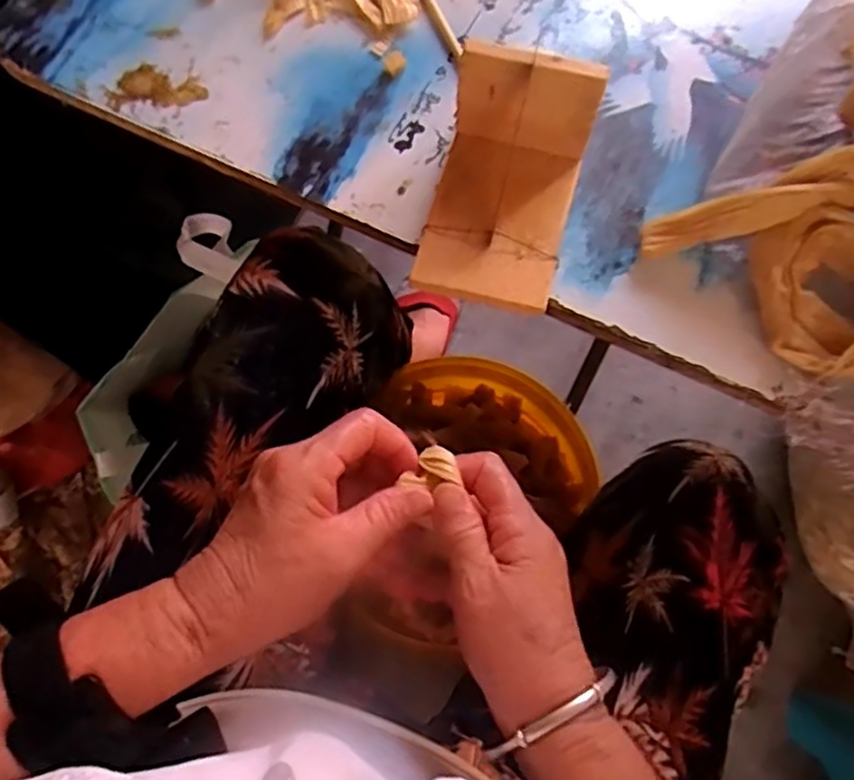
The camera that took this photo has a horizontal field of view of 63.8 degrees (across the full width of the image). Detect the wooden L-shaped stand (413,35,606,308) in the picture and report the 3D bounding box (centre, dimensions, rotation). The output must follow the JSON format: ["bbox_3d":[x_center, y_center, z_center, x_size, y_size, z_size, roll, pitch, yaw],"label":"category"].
[{"bbox_3d":[0.041,-0.106,0.355,0.072,0.065,0.111,15,72,6],"label":"wooden L-shaped stand"}]

